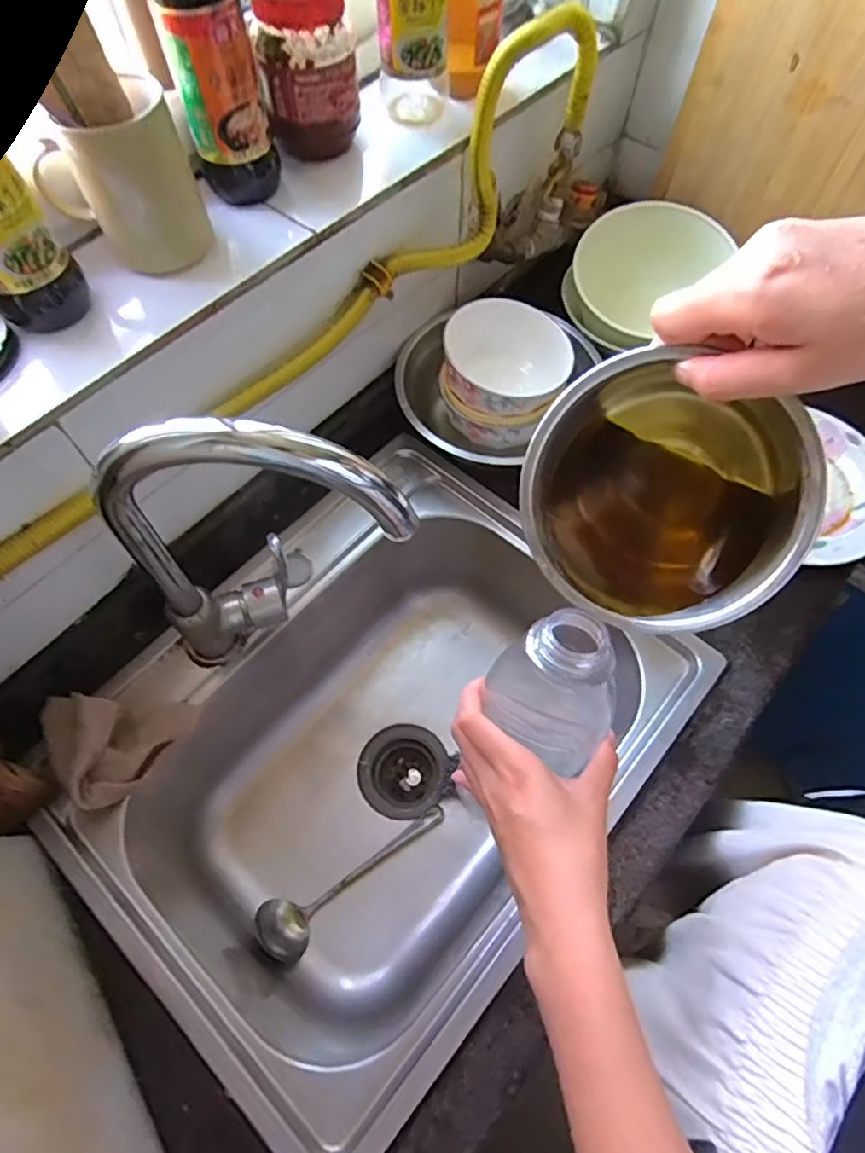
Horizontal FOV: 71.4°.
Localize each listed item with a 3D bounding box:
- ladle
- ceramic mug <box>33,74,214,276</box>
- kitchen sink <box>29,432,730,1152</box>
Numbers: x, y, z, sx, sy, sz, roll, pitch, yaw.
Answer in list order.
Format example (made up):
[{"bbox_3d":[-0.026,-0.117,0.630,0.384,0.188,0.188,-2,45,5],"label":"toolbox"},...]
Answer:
[{"bbox_3d":[-0.079,0.323,0.654,0.219,0.048,0.059,-31,67,-15],"label":"ladle"},{"bbox_3d":[-0.225,-0.284,0.438,0.099,0.094,0.076,-26,66,-13],"label":"ceramic mug"},{"bbox_3d":[-0.054,0.197,0.658,0.415,0.222,0.509,39,69,17],"label":"kitchen sink"}]

